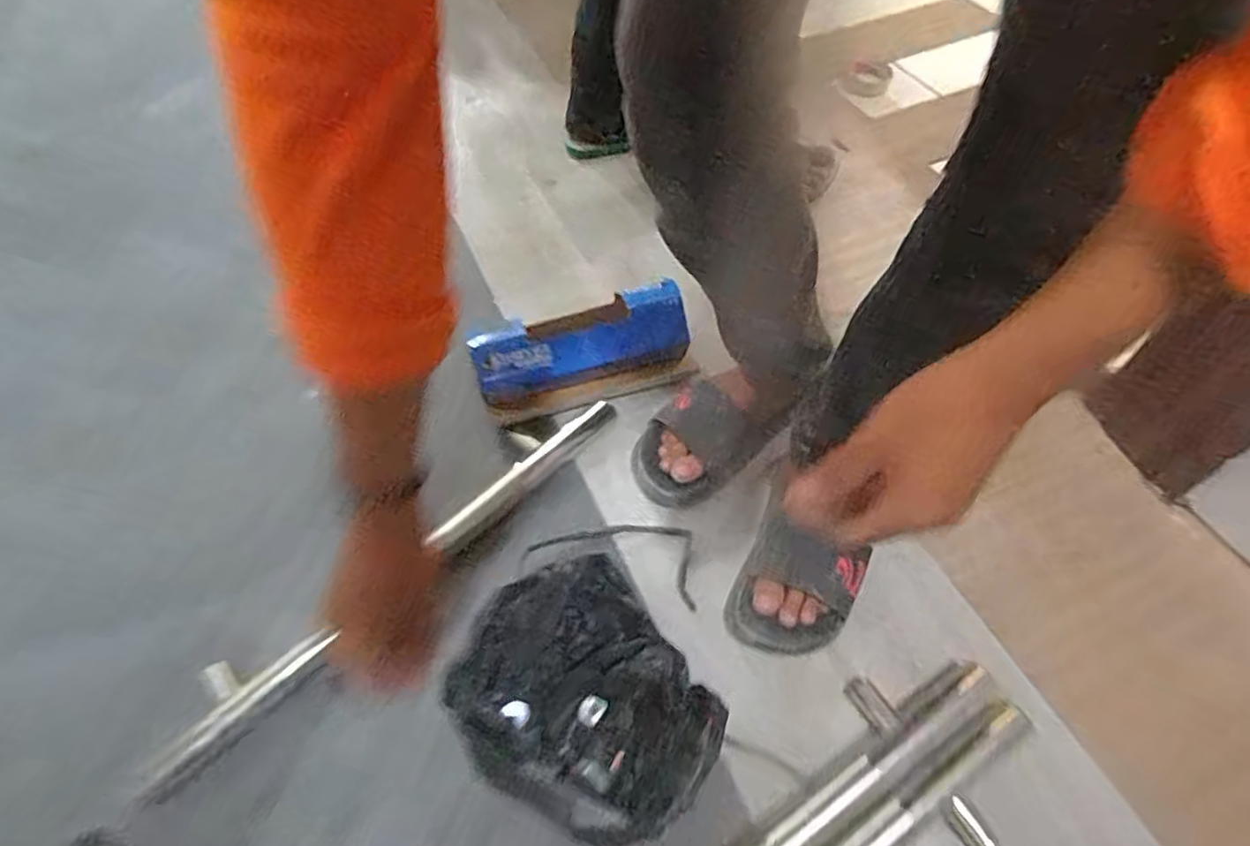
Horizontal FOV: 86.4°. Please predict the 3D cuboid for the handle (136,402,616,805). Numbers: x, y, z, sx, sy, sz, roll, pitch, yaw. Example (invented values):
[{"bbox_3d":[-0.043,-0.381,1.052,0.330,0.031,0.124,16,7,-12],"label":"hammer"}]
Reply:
[{"bbox_3d":[-0.244,0.145,0.720,0.569,0.028,0.076,-40,65,-21],"label":"handle"}]

